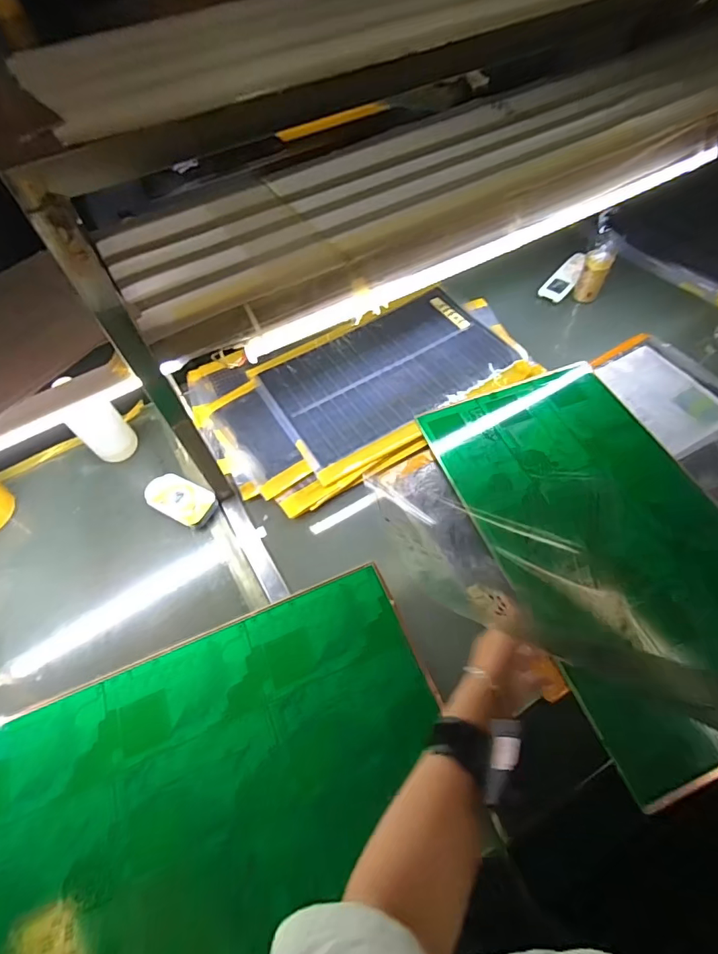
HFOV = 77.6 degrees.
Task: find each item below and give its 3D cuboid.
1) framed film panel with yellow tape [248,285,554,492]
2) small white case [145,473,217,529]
[{"bbox_3d":[0.057,-0.219,0.892,0.477,0.017,0.327,-29,62,-14],"label":"framed film panel with yellow tape"},{"bbox_3d":[-0.293,0.036,0.735,0.109,0.034,0.067,21,62,14],"label":"small white case"}]

